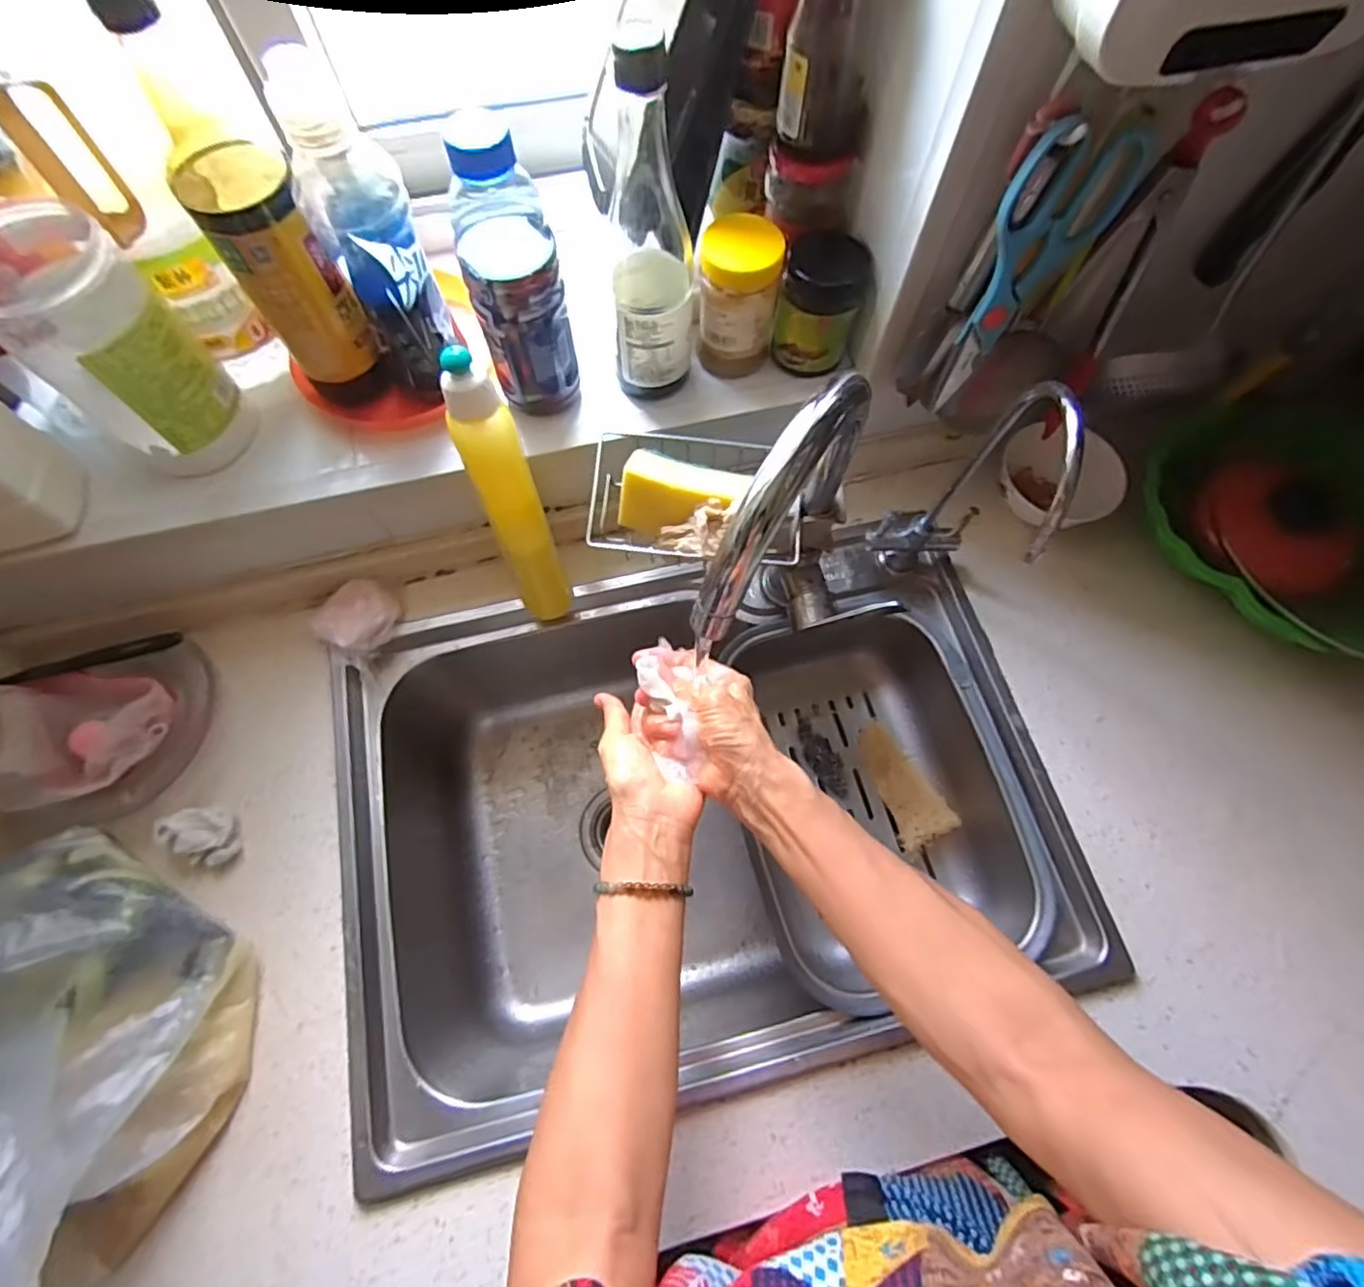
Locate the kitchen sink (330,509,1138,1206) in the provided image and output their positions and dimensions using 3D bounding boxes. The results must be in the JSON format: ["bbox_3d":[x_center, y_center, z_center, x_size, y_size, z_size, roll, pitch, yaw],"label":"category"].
[{"bbox_3d":[0.008,0.160,0.660,0.616,0.254,0.473,-13,68,-7],"label":"kitchen sink"}]

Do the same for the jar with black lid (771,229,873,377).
[{"bbox_3d":[0.119,-0.295,0.538,0.067,0.091,0.078,14,68,5],"label":"jar with black lid"}]

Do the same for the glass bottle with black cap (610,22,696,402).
[{"bbox_3d":[-0.021,-0.287,0.459,0.060,0.250,0.056,5,68,1],"label":"glass bottle with black cap"}]

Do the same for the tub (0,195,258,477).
[{"bbox_3d":[-0.425,-0.219,0.473,0.119,0.173,0.091,34,71,12],"label":"tub"}]

